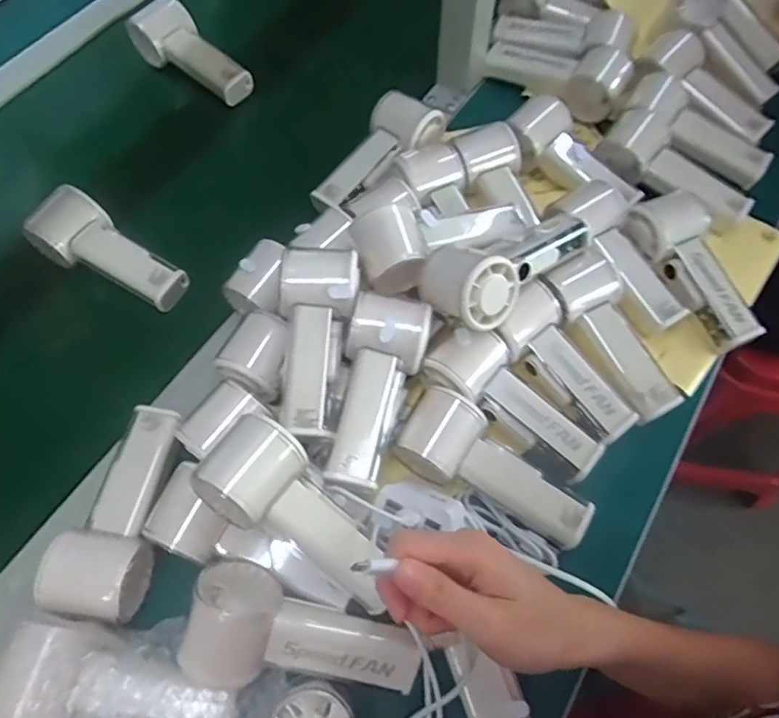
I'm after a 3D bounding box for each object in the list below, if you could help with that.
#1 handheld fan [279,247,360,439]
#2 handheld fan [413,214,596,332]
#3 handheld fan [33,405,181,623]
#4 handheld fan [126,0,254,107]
[{"bbox_3d":[-0.055,-0.015,0.444,0.056,0.047,0.147,2,78,1],"label":"handheld fan"},{"bbox_3d":[0.094,-0.073,0.477,0.151,0.059,0.063,-27,27,-34],"label":"handheld fan"},{"bbox_3d":[-0.194,0.106,0.424,0.057,0.043,0.150,7,63,4],"label":"handheld fan"},{"bbox_3d":[-0.220,-0.348,0.663,0.148,0.058,0.060,37,68,4],"label":"handheld fan"}]

